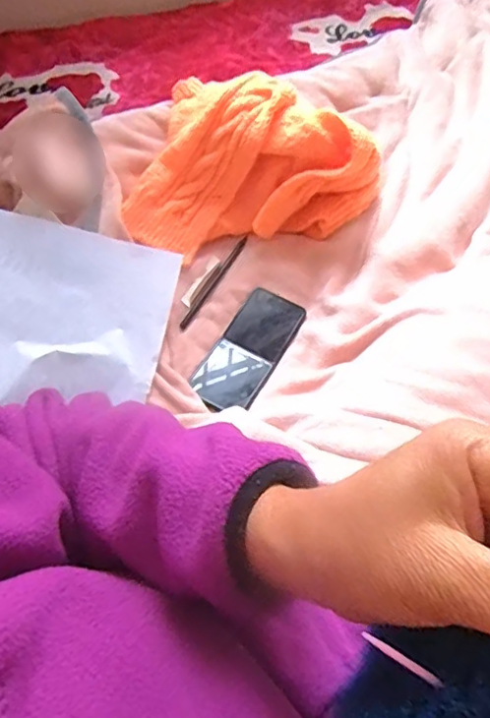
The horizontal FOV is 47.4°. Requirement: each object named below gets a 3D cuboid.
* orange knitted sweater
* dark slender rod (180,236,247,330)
[{"bbox_3d":[0.021,-0.250,0.696,0.290,0.142,0.265,10,58,2],"label":"orange knitted sweater"},{"bbox_3d":[-0.037,-0.095,0.680,0.009,0.009,0.155,26,66,14],"label":"dark slender rod"}]

